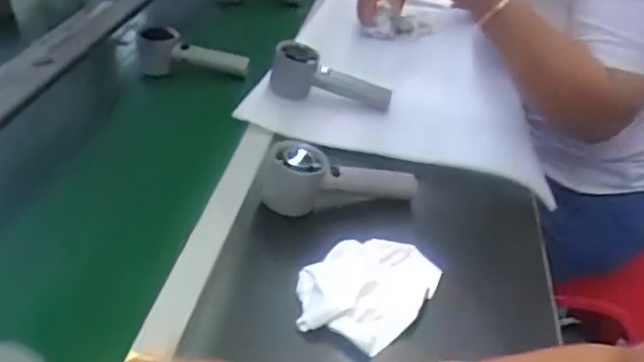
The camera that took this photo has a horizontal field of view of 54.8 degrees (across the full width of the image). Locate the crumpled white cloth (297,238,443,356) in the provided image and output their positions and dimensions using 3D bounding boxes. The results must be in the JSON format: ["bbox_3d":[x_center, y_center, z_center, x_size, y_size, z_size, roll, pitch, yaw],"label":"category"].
[{"bbox_3d":[0.041,0.089,0.534,0.087,0.035,0.136,25,40,33],"label":"crumpled white cloth"}]

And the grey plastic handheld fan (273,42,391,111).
[{"bbox_3d":[0.011,-0.121,0.767,0.154,0.072,0.053,20,47,-2],"label":"grey plastic handheld fan"}]

